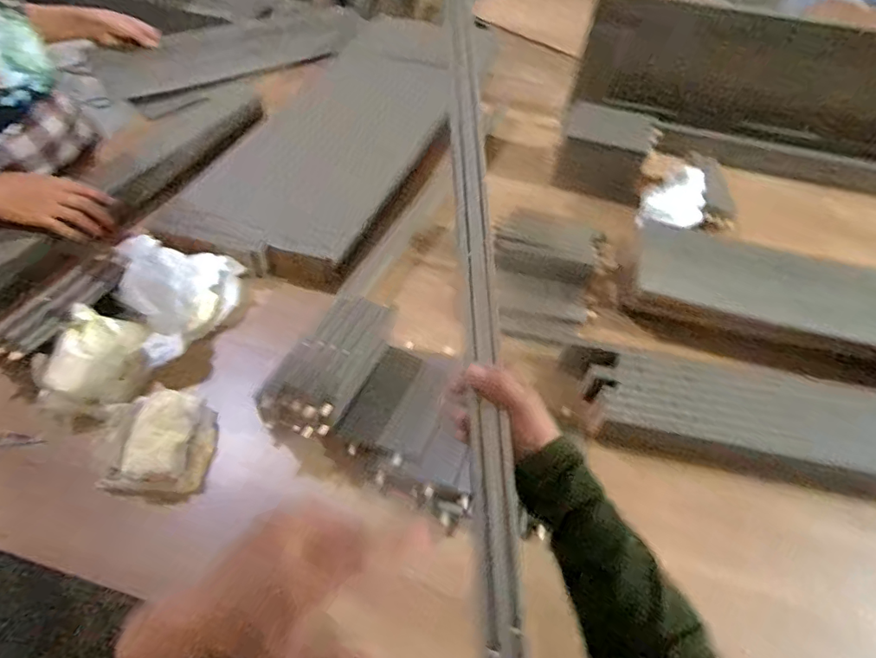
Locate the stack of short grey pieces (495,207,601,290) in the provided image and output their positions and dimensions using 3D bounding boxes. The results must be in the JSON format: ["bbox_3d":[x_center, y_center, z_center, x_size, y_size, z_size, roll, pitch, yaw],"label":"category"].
[{"bbox_3d":[0.175,-0.128,0.821,0.168,0.073,0.086,15,54,7],"label":"stack of short grey pieces"}]

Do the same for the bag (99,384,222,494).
[{"bbox_3d":[-0.332,0.125,0.608,0.115,0.050,0.135,3,53,-3],"label":"bag"}]

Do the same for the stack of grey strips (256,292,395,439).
[{"bbox_3d":[-0.129,0.047,0.631,0.091,0.099,0.170,23,55,13],"label":"stack of grey strips"}]

